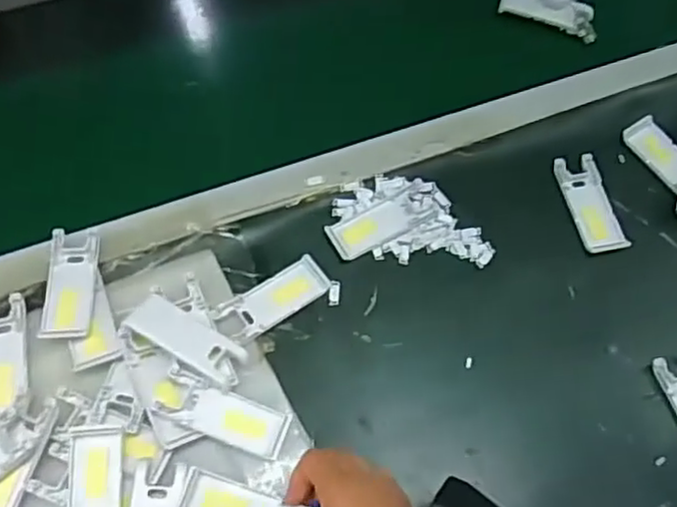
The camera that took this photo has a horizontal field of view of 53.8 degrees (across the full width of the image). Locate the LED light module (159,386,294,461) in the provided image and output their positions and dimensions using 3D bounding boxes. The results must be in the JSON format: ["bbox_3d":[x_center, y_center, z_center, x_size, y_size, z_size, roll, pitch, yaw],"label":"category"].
[{"bbox_3d":[-0.089,0.131,0.532,0.097,0.009,0.037,16,66,6],"label":"LED light module"}]

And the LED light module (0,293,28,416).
[{"bbox_3d":[-0.278,0.086,0.549,0.040,0.014,0.102,-11,66,-6],"label":"LED light module"}]

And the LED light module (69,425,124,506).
[{"bbox_3d":[-0.183,0.183,0.501,0.038,0.011,0.104,-4,65,-3],"label":"LED light module"}]

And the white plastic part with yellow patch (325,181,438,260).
[{"bbox_3d":[0.041,-0.031,0.633,0.102,0.005,0.039,-26,68,-13],"label":"white plastic part with yellow patch"}]

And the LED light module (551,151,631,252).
[{"bbox_3d":[0.248,-0.050,0.652,0.043,0.008,0.107,-10,66,-6],"label":"LED light module"}]

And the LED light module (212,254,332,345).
[{"bbox_3d":[-0.056,0.039,0.595,0.100,0.010,0.039,-34,70,-16],"label":"LED light module"}]

